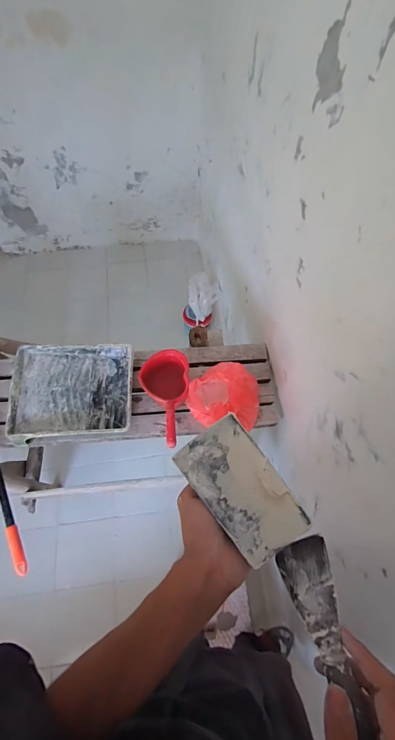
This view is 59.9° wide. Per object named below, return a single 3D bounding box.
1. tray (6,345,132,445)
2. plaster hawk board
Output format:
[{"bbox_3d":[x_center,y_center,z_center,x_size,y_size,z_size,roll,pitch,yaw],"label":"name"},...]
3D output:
[{"bbox_3d":[-0.370,0.064,1.034,0.344,0.076,0.287,-5,65,-3],"label":"tray"},{"bbox_3d":[0.040,0.111,0.324,0.073,0.013,0.124,-37,72,-1],"label":"plaster hawk board"}]

